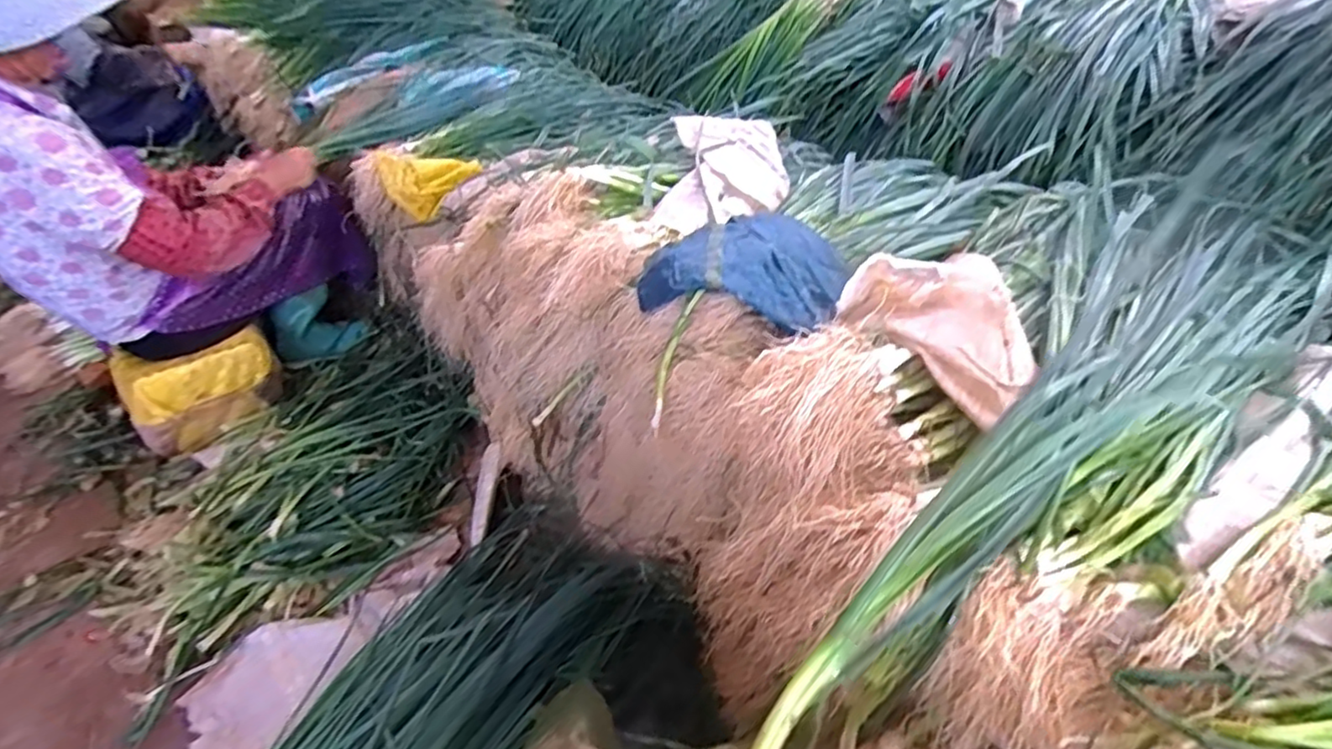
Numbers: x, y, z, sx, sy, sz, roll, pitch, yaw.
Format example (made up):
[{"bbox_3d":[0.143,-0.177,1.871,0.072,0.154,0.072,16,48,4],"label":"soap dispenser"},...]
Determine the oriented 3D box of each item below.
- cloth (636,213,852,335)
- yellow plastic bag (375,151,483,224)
[{"bbox_3d":[0.099,-0.144,0.787,0.237,0.050,0.207,13,47,18],"label":"cloth"},{"bbox_3d":[-0.436,-0.367,1.216,0.178,0.102,0.089,-17,45,-12],"label":"yellow plastic bag"}]

